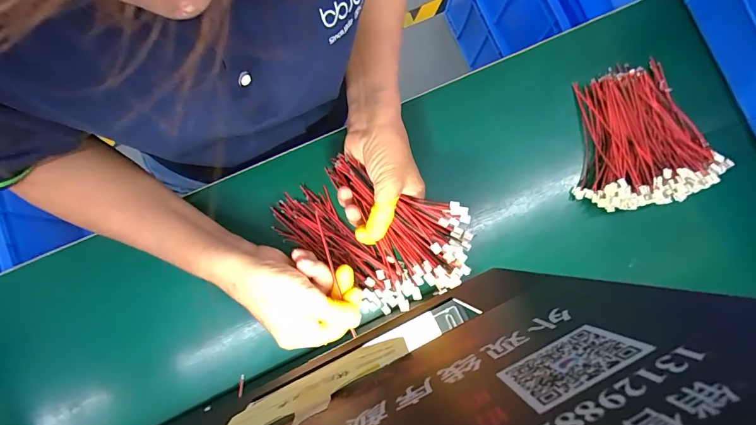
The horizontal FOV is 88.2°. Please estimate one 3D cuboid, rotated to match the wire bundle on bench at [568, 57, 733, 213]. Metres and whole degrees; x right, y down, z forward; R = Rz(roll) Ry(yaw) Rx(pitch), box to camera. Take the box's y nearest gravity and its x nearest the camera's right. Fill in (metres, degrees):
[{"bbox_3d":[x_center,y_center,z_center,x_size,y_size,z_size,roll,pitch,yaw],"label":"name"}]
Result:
[{"bbox_3d":[0.271,-0.083,0.403,0.138,0.046,0.151,-12,85,-3],"label":"wire bundle on bench"}]

